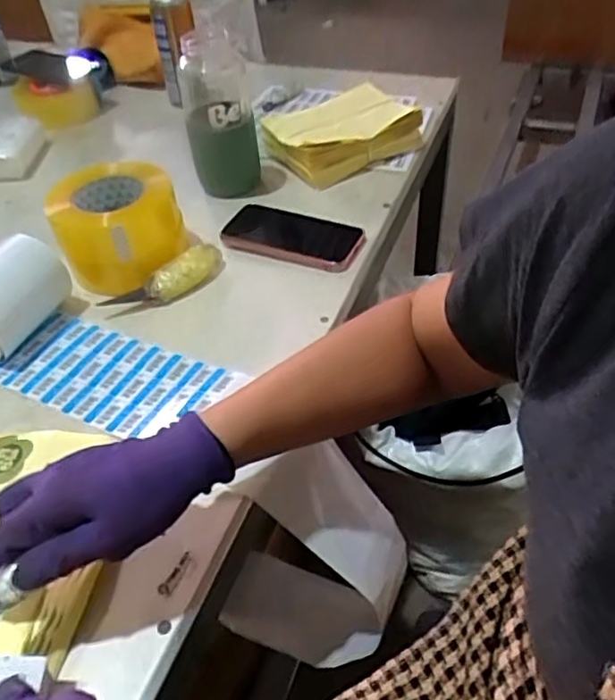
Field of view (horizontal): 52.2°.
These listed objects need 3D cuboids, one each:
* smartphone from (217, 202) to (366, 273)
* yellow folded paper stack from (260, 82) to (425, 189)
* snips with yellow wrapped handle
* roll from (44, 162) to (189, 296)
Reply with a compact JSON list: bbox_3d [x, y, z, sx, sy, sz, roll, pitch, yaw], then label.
[{"bbox_3d":[-0.018,-0.135,0.739,0.165,0.012,0.082,16,59,16],"label":"smartphone"},{"bbox_3d":[0.065,-0.308,0.884,0.219,0.057,0.110,-29,49,-23],"label":"yellow folded paper stack"},{"bbox_3d":[-0.153,-0.075,0.692,0.143,0.033,0.040,-33,51,-26],"label":"snips with yellow wrapped handle"},{"bbox_3d":[-0.213,-0.137,0.715,0.131,0.102,0.136,-3,44,3],"label":"roll"}]

